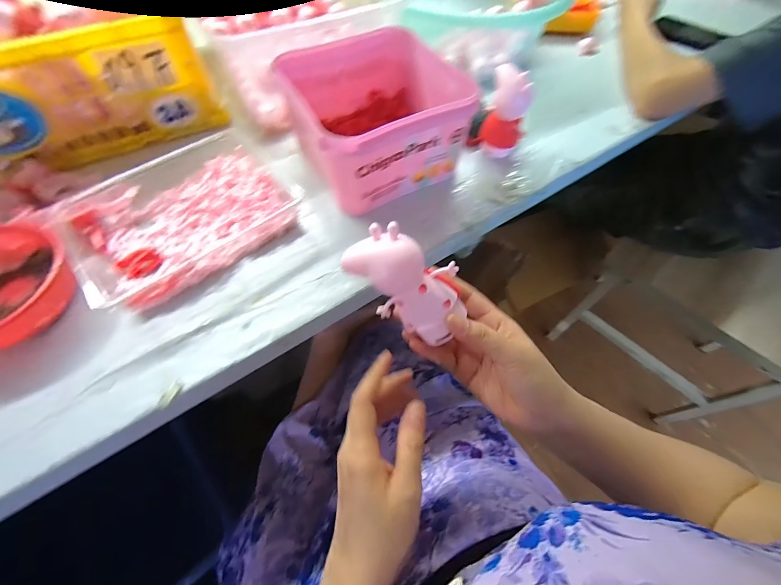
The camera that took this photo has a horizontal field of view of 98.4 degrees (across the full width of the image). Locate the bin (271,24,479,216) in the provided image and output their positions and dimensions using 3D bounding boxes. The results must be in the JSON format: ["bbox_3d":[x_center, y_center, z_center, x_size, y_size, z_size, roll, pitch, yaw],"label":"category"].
[{"bbox_3d":[-0.024,-0.224,0.432,0.193,0.116,0.197,-29,63,-16],"label":"bin"}]

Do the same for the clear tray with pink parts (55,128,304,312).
[{"bbox_3d":[-0.241,-0.094,0.394,0.233,0.042,0.181,-38,67,-21],"label":"clear tray with pink parts"}]

